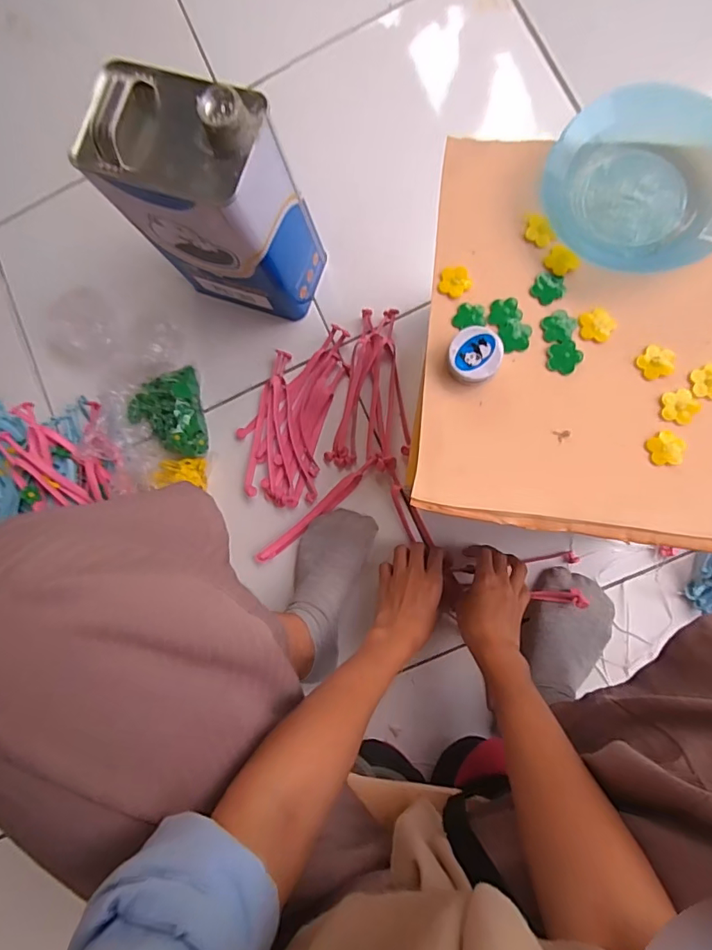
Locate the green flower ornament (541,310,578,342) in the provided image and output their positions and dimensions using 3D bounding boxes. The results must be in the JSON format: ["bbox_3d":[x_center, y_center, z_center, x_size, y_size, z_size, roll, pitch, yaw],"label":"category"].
[{"bbox_3d":[0.145,-0.106,0.348,0.024,0.004,0.022,-1,85,8],"label":"green flower ornament"}]

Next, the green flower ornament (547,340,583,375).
[{"bbox_3d":[0.146,-0.083,0.346,0.023,0.004,0.024,-1,85,8],"label":"green flower ornament"}]

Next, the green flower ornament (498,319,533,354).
[{"bbox_3d":[0.114,-0.100,0.352,0.022,0.004,0.023,-1,85,8],"label":"green flower ornament"}]

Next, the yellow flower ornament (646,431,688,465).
[{"bbox_3d":[0.209,-0.017,0.328,0.022,0.004,0.023,-1,85,8],"label":"yellow flower ornament"}]

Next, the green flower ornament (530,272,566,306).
[{"bbox_3d":[0.140,-0.135,0.356,0.023,0.004,0.022,-1,85,8],"label":"green flower ornament"}]

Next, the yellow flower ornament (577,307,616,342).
[{"bbox_3d":[0.170,-0.105,0.344,0.023,0.004,0.024,-1,85,8],"label":"yellow flower ornament"}]

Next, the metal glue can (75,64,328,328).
[{"bbox_3d":[-0.147,-0.288,0.537,0.169,0.268,0.116,21,88,10],"label":"metal glue can"}]

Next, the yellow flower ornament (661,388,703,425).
[{"bbox_3d":[0.220,-0.046,0.330,0.023,0.004,0.023,2,85,9],"label":"yellow flower ornament"}]

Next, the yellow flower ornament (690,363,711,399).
[{"bbox_3d":[0.241,-0.063,0.331,0.023,0.004,0.024,-1,85,8],"label":"yellow flower ornament"}]

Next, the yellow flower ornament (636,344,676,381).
[{"bbox_3d":[0.209,-0.079,0.338,0.024,0.004,0.023,-1,85,8],"label":"yellow flower ornament"}]

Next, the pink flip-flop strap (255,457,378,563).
[{"bbox_3d":[-0.049,0.046,0.612,0.191,0.014,0.019,-41,81,3],"label":"pink flip-flop strap"}]

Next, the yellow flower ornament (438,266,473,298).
[{"bbox_3d":[0.074,-0.143,0.360,0.023,0.006,0.021,10,86,9],"label":"yellow flower ornament"}]

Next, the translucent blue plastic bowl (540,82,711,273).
[{"bbox_3d":[0.198,-0.199,0.333,0.128,0.032,0.106,33,90,10],"label":"translucent blue plastic bowl"}]

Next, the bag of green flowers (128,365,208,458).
[{"bbox_3d":[-0.242,-0.078,0.636,0.084,0.052,0.120,-13,83,7],"label":"bag of green flowers"}]

